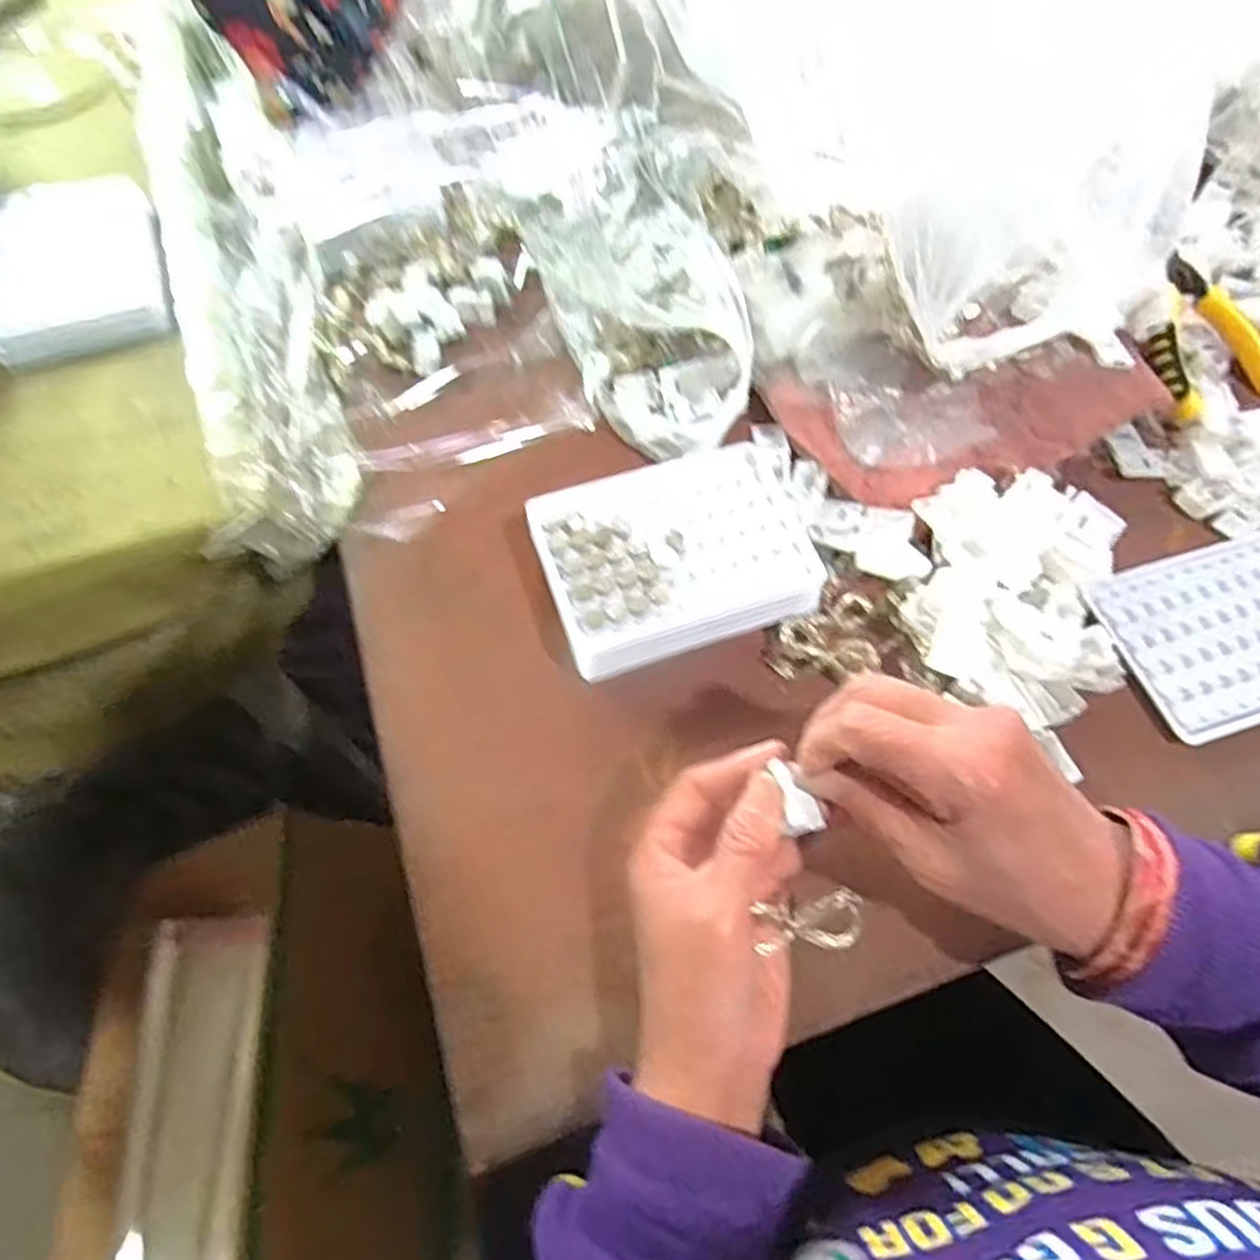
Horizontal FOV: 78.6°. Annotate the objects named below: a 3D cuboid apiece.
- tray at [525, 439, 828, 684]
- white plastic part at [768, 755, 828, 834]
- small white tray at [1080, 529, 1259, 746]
[{"bbox_3d":[0.028,-0.042,0.404,0.144,0.027,0.107,-18,67,-11],"label":"tray"},{"bbox_3d":[0.062,0.064,0.293,0.015,0.005,0.028,-20,71,-11],"label":"white plastic part"},{"bbox_3d":[0.316,0.000,0.404,0.127,0.013,0.097,-15,67,-9],"label":"small white tray"}]

